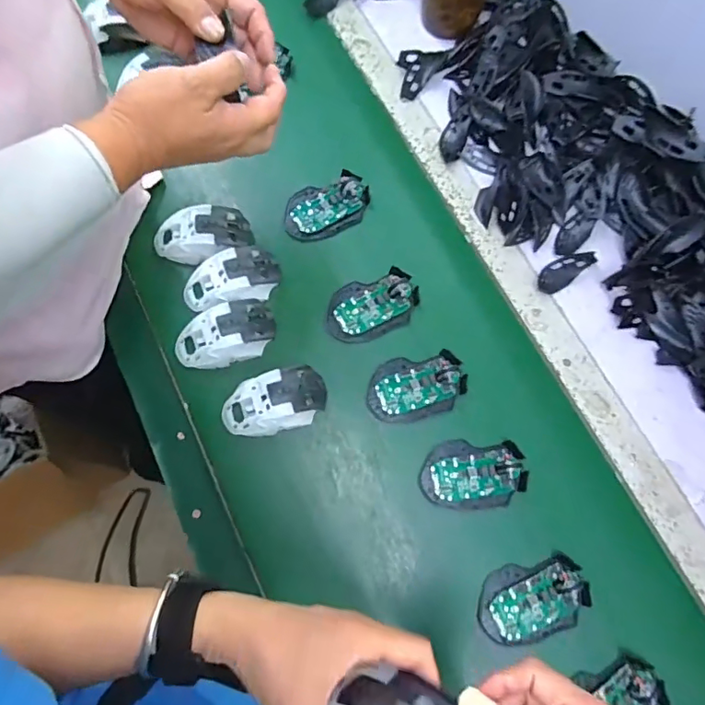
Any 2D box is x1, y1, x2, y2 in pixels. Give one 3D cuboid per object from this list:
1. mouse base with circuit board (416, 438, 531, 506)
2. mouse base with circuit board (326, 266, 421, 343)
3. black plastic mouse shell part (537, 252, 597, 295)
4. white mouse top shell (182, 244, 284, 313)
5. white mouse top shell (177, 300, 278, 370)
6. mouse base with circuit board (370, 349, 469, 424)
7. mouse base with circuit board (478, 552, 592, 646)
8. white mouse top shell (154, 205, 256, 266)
[{"bbox_3d":[0.134,0.133,0.585,0.113,0.010,0.070,1,72,-2],"label":"mouse base with circuit board"},{"bbox_3d":[0.024,-0.057,0.642,0.114,0.015,0.073,-26,75,-10],"label":"mouse base with circuit board"},{"bbox_3d":[0.269,-0.105,0.672,0.084,0.004,0.033,-36,77,-12],"label":"black plastic mouse shell part"},{"bbox_3d":[-0.146,-0.090,0.638,0.118,0.032,0.070,-15,74,-7],"label":"white mouse top shell"},{"bbox_3d":[-0.148,-0.022,0.618,0.114,0.030,0.065,-15,74,-7],"label":"white mouse top shell"},{"bbox_3d":[0.075,0.038,0.611,0.112,0.015,0.071,-11,73,-6],"label":"mouse base with circuit board"},{"bbox_3d":[0.188,0.255,0.545,0.114,0.019,0.073,-12,73,-6],"label":"mouse base with circuit board"},{"bbox_3d":[-0.184,-0.144,0.655,0.115,0.032,0.066,-19,74,-8],"label":"white mouse top shell"}]

